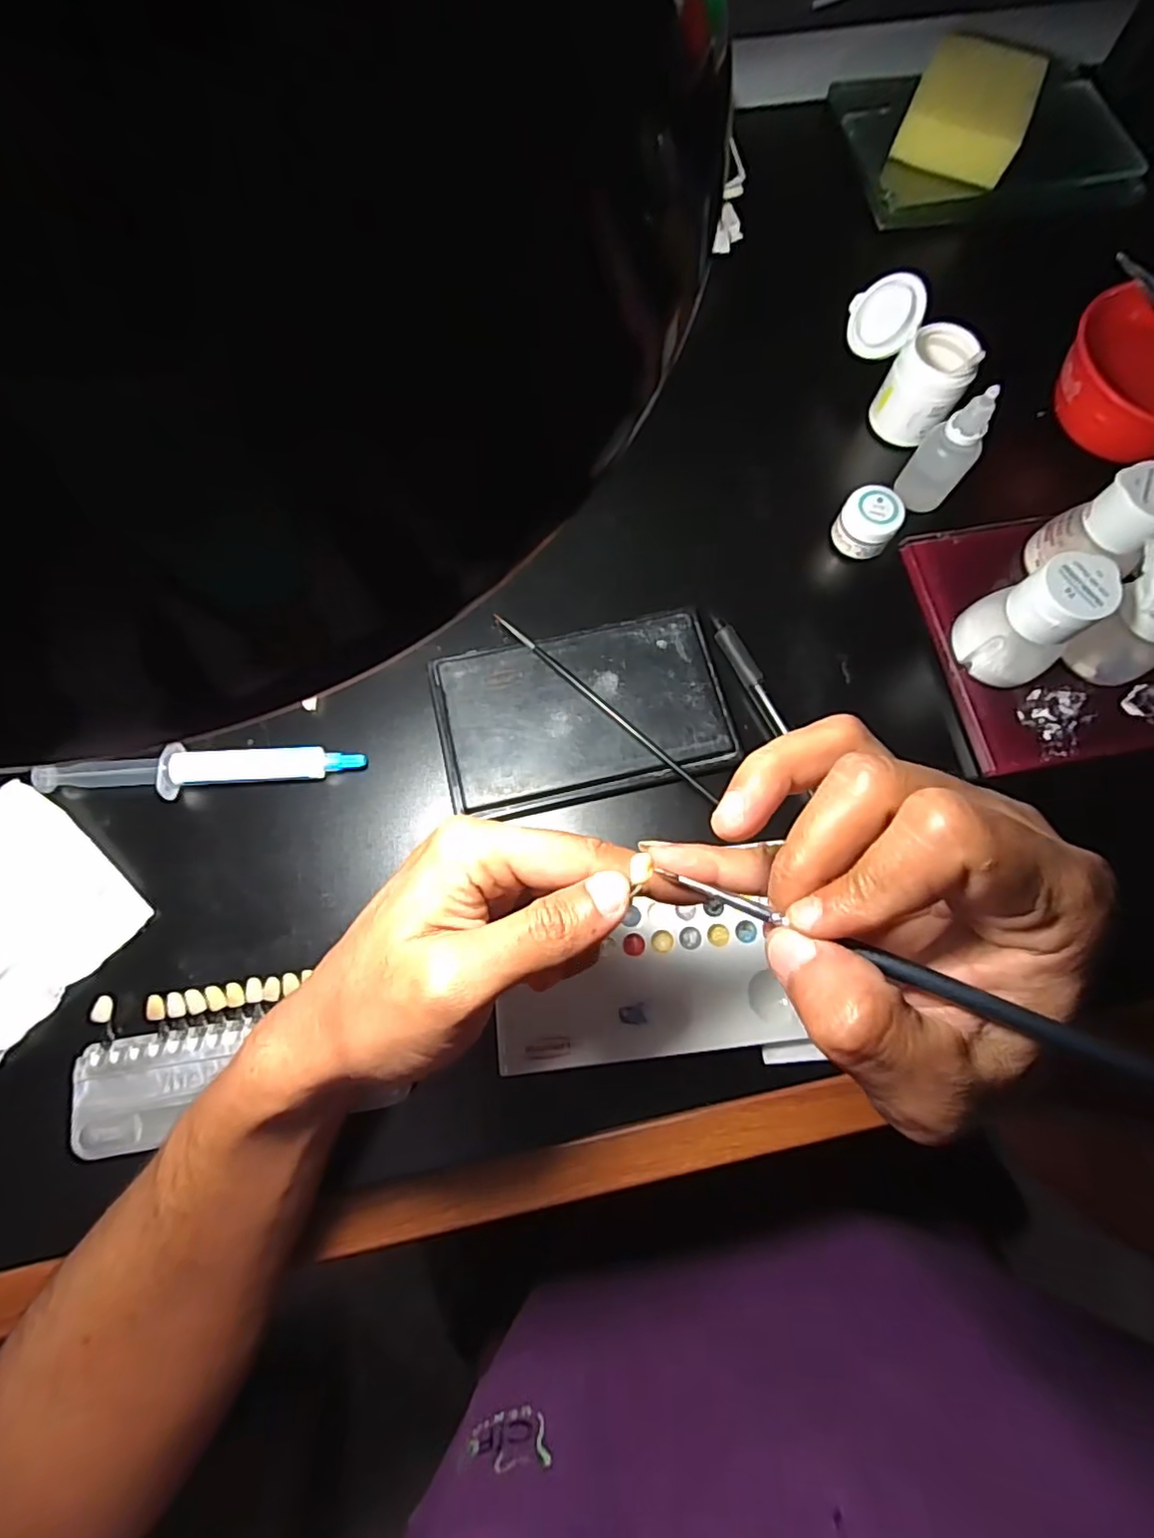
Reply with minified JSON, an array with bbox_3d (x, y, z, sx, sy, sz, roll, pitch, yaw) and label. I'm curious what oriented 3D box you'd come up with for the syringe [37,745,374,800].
[{"bbox_3d":[-0.195,0.002,0.324,0.161,0.022,0.024,-2,75,-2],"label":"syringe"}]

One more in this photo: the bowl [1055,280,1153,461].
[{"bbox_3d":[0.342,-0.233,0.377,0.093,0.056,0.104,-27,77,-8],"label":"bowl"}]

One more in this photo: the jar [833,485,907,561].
[{"bbox_3d":[0.170,-0.144,0.365,0.032,0.030,0.029,41,78,9],"label":"jar"}]

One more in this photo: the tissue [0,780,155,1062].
[{"bbox_3d":[-0.274,0.070,0.293,0.093,0.035,0.095,39,77,8],"label":"tissue"}]

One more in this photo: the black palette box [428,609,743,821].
[{"bbox_3d":[0.003,-0.032,0.338,0.152,0.016,0.093,-13,76,-5],"label":"black palette box"}]

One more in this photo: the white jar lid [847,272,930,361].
[{"bbox_3d":[0.186,-0.273,0.375,0.045,0.004,0.043,7,100,47],"label":"white jar lid"}]

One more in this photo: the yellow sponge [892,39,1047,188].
[{"bbox_3d":[0.282,-0.472,0.449,0.082,0.033,0.105,26,76,5],"label":"yellow sponge"}]

